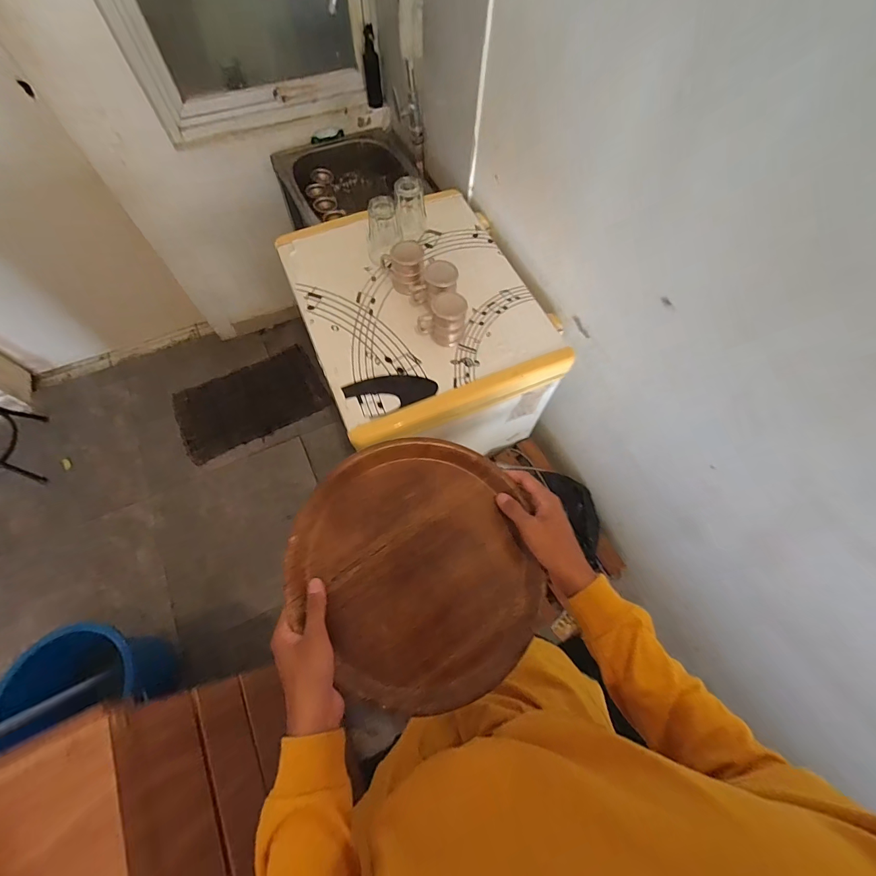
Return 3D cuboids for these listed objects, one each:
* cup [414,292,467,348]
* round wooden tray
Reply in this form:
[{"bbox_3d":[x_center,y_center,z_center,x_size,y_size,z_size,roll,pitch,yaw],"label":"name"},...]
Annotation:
[{"bbox_3d":[0.008,-0.257,0.833,0.097,0.101,0.061,19,66,6],"label":"cup"},{"bbox_3d":[-0.017,0.141,0.459,0.273,0.043,0.290,1,66,-2],"label":"round wooden tray"}]

